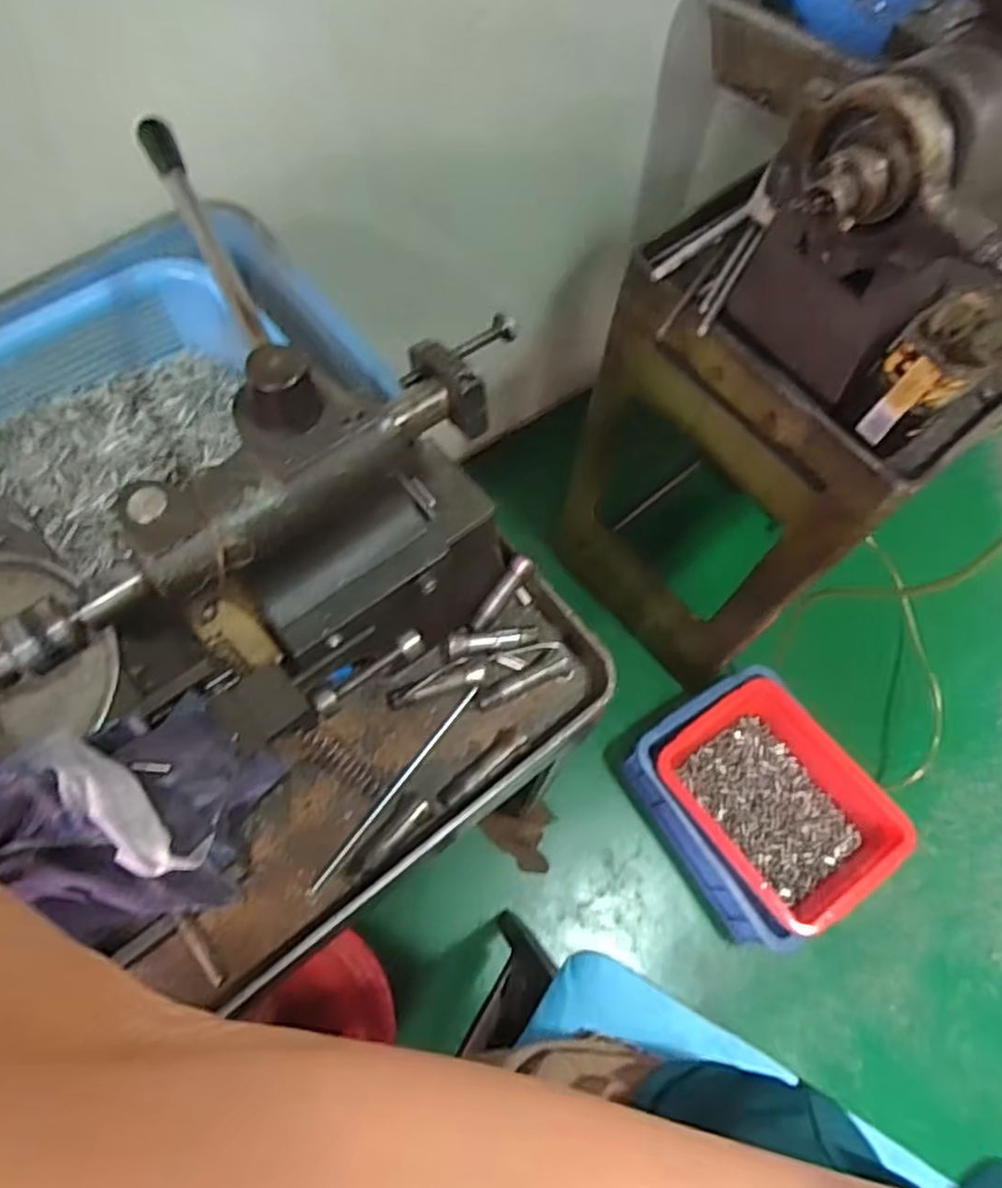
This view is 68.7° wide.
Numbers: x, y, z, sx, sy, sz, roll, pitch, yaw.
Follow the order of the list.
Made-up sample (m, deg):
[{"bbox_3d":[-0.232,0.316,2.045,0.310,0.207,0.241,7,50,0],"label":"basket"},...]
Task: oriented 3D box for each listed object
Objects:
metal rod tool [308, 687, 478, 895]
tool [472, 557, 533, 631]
[{"bbox_3d":[-0.079,0.147,0.561,0.011,0.007,0.189,35,71,11],"label":"metal rod tool"},{"bbox_3d":[0.000,-0.001,0.604,0.018,0.018,0.074,42,108,13],"label":"tool"}]

